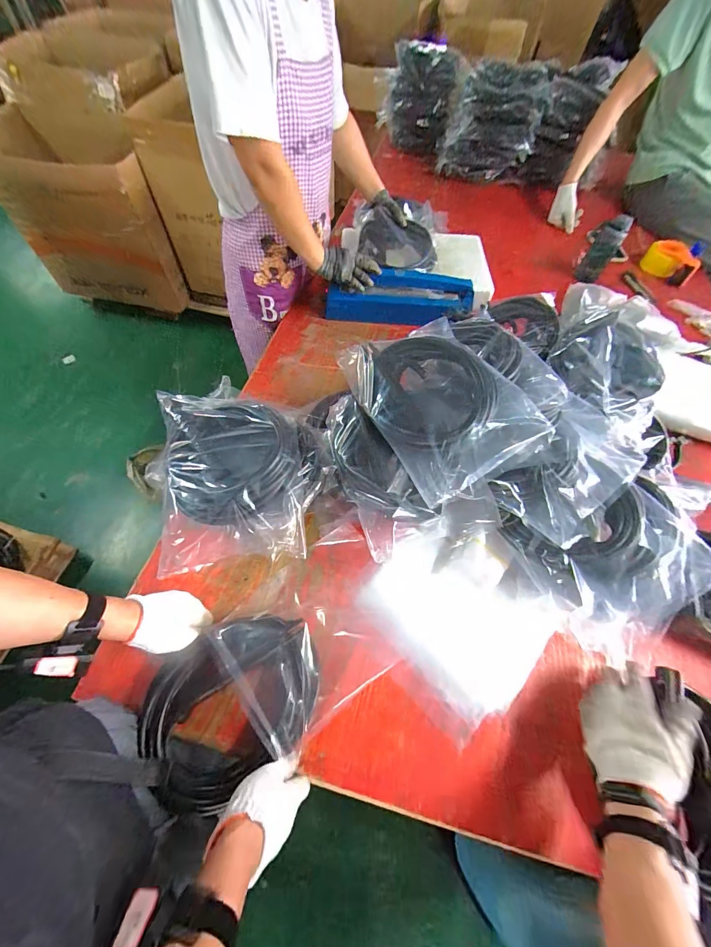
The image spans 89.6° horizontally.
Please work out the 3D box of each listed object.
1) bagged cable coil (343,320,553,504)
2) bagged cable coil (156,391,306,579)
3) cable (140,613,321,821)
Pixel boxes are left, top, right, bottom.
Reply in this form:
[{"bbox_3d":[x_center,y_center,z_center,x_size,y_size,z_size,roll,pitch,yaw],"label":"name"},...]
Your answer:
[{"bbox_3d":[0.152,-0.125,0.646,0.250,0.075,0.328,-23,65,-14],"label":"bagged cable coil"},{"bbox_3d":[-0.212,0.000,0.623,0.227,0.092,0.303,-7,74,-6],"label":"bagged cable coil"},{"bbox_3d":[-0.168,0.325,0.522,0.239,0.075,0.193,-26,66,-16],"label":"cable"}]

